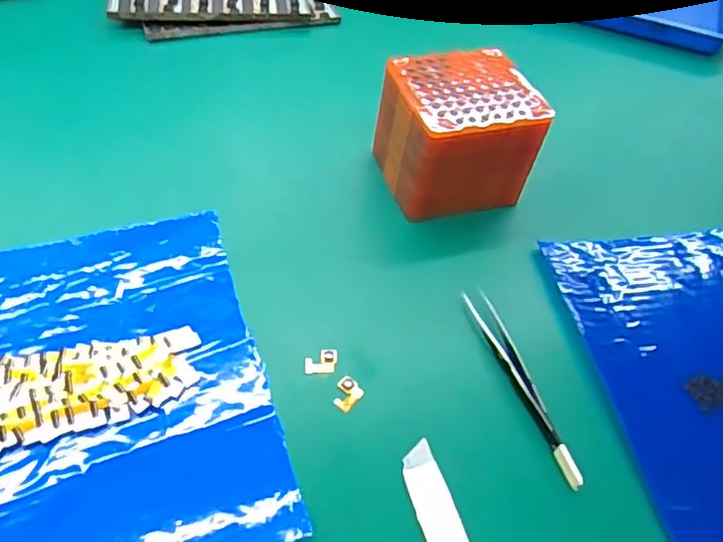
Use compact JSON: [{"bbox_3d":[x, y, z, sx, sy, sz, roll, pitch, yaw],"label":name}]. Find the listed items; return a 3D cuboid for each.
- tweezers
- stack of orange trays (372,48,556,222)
[{"bbox_3d":[0.090,0.061,0.350,0.014,0.006,0.128,-10,52,-14],"label":"tweezers"},{"bbox_3d":[0.065,-0.095,0.434,0.094,0.079,0.086,-13,53,-16],"label":"stack of orange trays"}]

